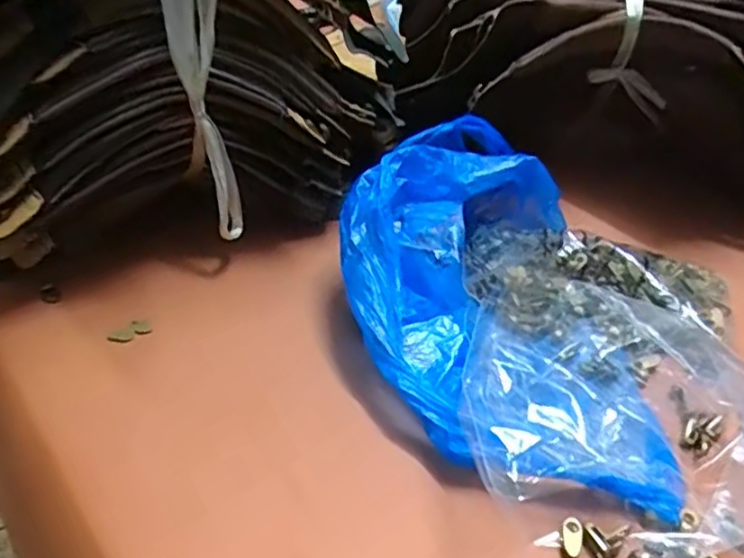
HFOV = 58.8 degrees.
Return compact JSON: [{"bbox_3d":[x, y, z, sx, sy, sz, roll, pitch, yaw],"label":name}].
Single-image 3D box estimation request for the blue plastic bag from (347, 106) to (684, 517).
[{"bbox_3d":[0.066,0.005,0.365,0.158,0.065,0.244,-3,42,-6],"label":"blue plastic bag"}]

